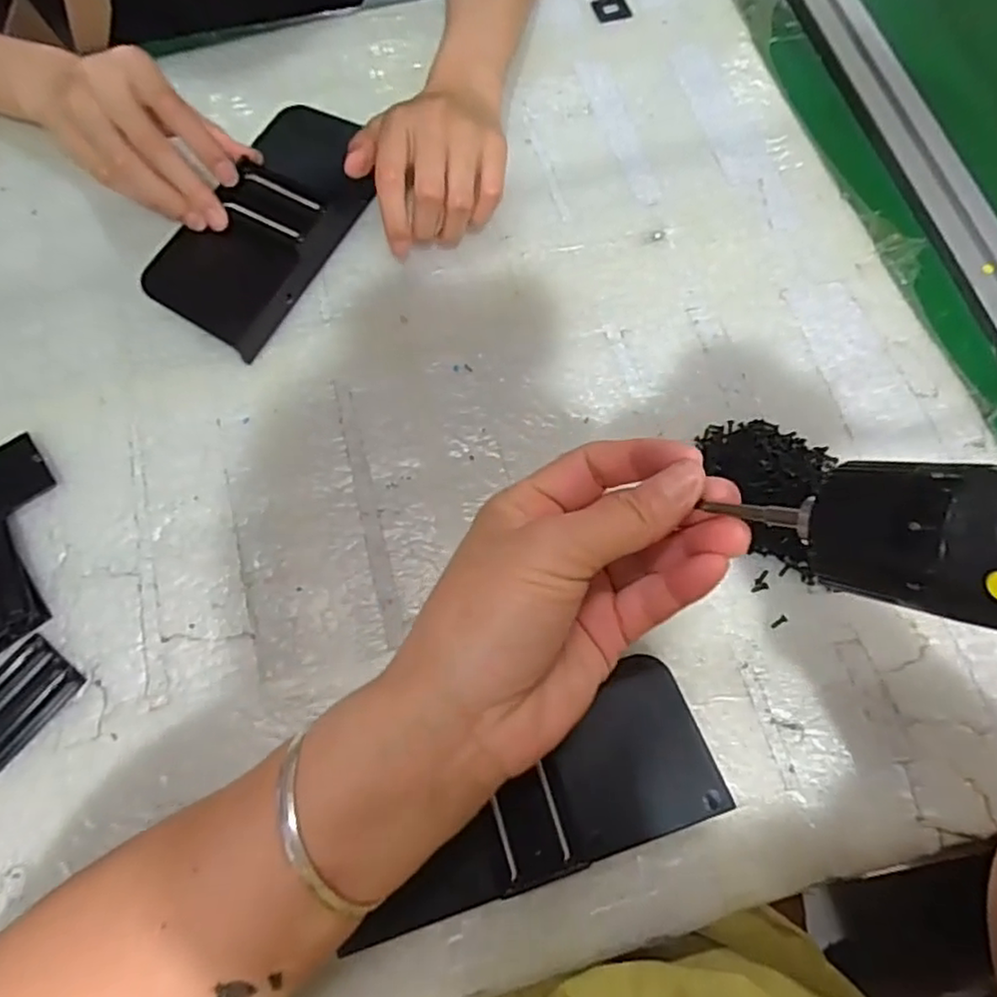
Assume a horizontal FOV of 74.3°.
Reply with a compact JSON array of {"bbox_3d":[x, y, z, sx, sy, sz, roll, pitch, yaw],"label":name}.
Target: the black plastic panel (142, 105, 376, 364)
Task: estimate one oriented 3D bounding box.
[{"bbox_3d":[-0.127,-0.161,0.379,0.076,0.032,0.162,24,71,8],"label":"black plastic panel"}]

